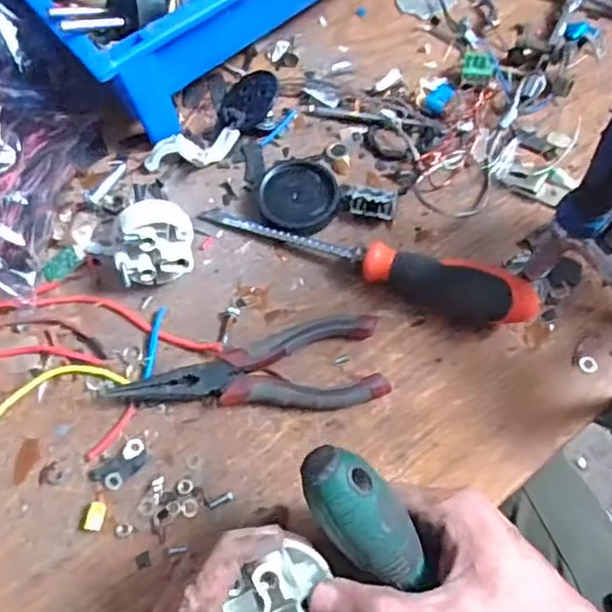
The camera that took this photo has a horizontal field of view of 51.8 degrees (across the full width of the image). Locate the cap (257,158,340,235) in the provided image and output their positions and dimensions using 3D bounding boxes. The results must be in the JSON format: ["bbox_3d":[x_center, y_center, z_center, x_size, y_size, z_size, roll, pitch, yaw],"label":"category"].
[{"bbox_3d":[-0.004,-0.074,0.418,0.053,0.014,0.052,-1,66,2],"label":"cap"}]

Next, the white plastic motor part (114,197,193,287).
[{"bbox_3d":[-0.092,-0.037,0.388,0.045,0.047,0.041,-1,66,2],"label":"white plastic motor part"}]

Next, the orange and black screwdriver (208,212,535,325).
[{"bbox_3d":[0.032,-0.028,0.385,0.209,0.037,0.026,18,68,10],"label":"orange and black screwdriver"}]

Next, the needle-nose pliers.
[{"bbox_3d":[-0.033,0.040,0.366,0.155,0.019,0.053,-9,66,-2],"label":"needle-nose pliers"}]

